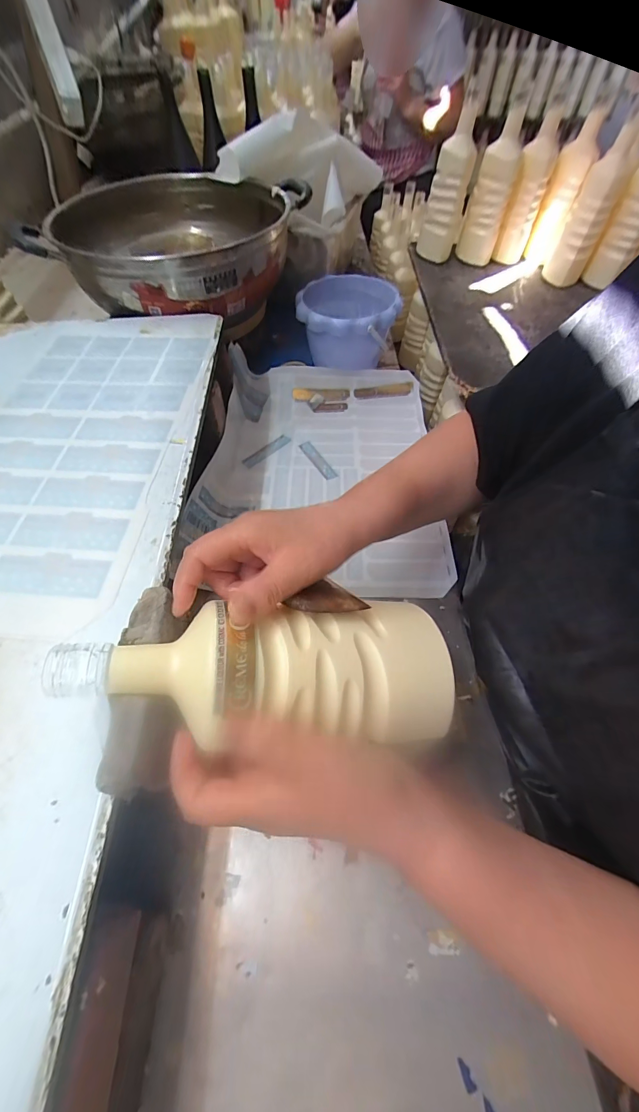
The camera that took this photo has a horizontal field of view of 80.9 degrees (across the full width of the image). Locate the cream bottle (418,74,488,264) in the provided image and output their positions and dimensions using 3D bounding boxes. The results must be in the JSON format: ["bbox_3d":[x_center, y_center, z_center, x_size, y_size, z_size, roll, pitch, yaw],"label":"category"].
[{"bbox_3d":[0.292,-0.839,0.843,0.085,0.272,0.091,15,57,7],"label":"cream bottle"}]

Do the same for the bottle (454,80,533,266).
[{"bbox_3d":[0.382,-0.820,0.828,0.084,0.260,0.091,12,57,5],"label":"bottle"}]

